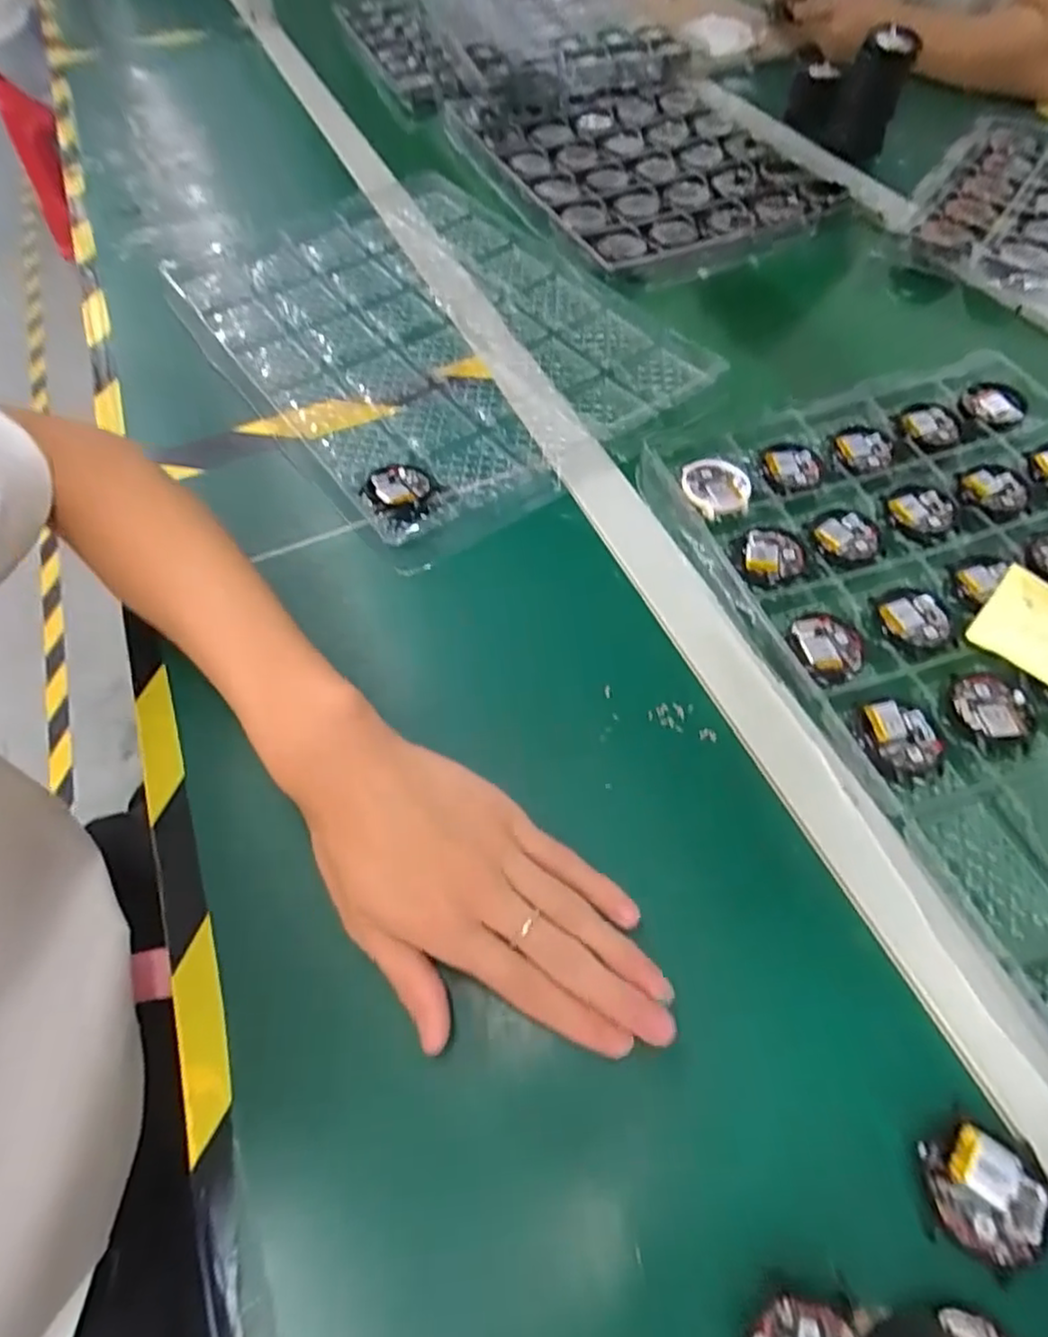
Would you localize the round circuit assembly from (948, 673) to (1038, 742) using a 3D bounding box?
[{"bbox_3d":[0.253,0.021,0.357,0.043,0.004,0.038,-5,58,-1],"label":"round circuit assembly"}]

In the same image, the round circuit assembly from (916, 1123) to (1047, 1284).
[{"bbox_3d":[0.172,0.196,0.246,0.049,0.004,0.040,-17,59,-9],"label":"round circuit assembly"}]

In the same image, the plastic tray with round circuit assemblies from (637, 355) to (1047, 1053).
[{"bbox_3d":[0.295,-0.026,0.375,0.302,0.017,0.430,-19,59,-10],"label":"plastic tray with round circuit assemblies"}]

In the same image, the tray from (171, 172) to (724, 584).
[{"bbox_3d":[-0.088,-0.296,0.575,0.317,0.034,0.466,-33,62,-17],"label":"tray"}]

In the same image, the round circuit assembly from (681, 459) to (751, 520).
[{"bbox_3d":[0.132,-0.122,0.445,0.044,0.006,0.047,-1,58,2],"label":"round circuit assembly"}]

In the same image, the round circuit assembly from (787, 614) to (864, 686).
[{"bbox_3d":[0.172,-0.012,0.376,0.040,0.004,0.044,-1,58,2],"label":"round circuit assembly"}]

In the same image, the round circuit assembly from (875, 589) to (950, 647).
[{"bbox_3d":[0.231,-0.030,0.390,0.038,0.004,0.041,-1,58,2],"label":"round circuit assembly"}]

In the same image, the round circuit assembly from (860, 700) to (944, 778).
[{"bbox_3d":[0.199,0.035,0.345,0.039,0.007,0.041,-1,58,2],"label":"round circuit assembly"}]

